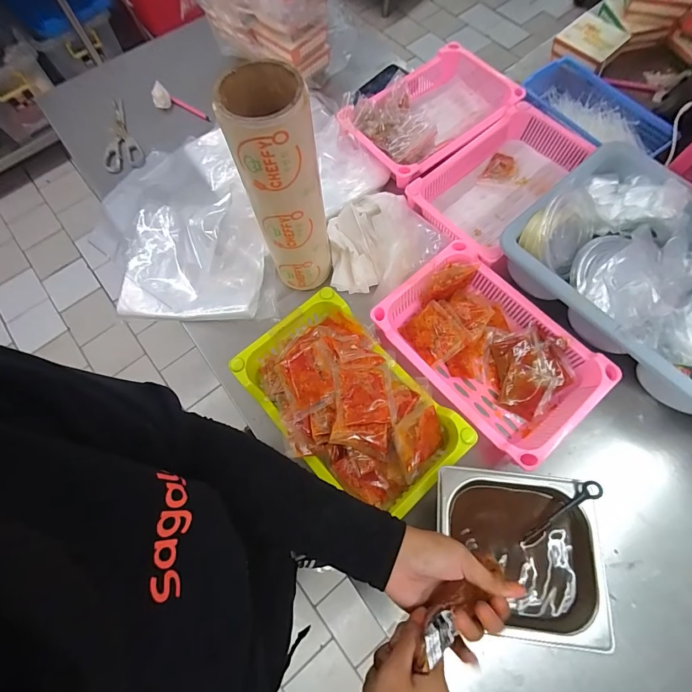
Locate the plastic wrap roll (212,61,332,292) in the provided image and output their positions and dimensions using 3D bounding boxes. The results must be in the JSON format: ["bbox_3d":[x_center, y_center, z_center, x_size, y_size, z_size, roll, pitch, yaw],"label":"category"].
[{"bbox_3d":[-0.074,-0.194,0.475,0.085,0.273,0.092,-6,70,1],"label":"plastic wrap roll"}]

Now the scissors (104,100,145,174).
[{"bbox_3d":[-0.460,-0.421,0.737,0.073,0.010,0.191,-25,71,-6],"label":"scissors"}]

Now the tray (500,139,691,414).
[{"bbox_3d":[0.485,-0.059,0.521,0.259,0.117,0.477,-42,74,-11],"label":"tray"}]

